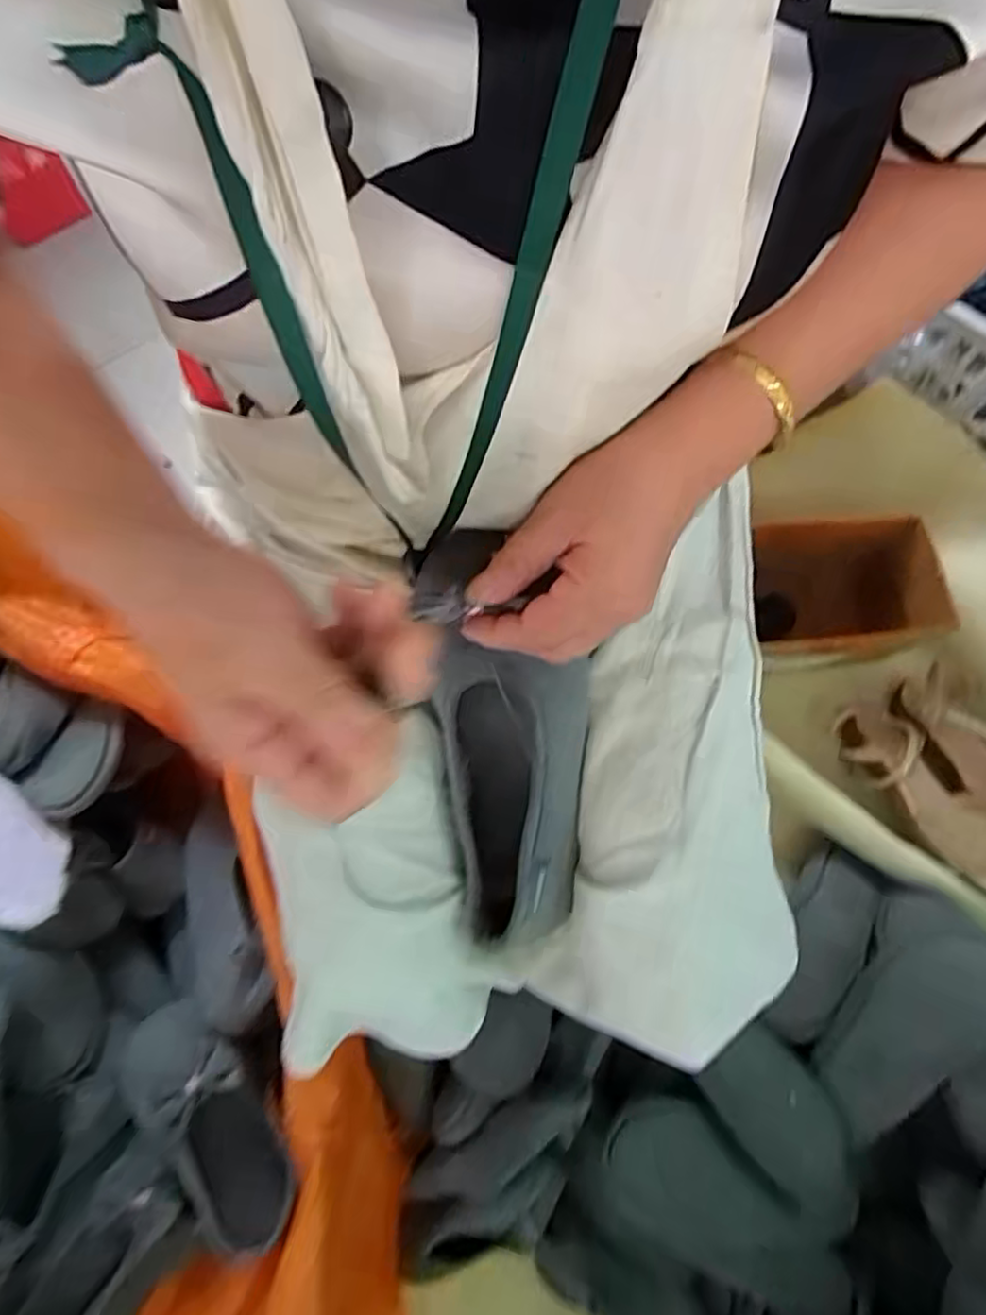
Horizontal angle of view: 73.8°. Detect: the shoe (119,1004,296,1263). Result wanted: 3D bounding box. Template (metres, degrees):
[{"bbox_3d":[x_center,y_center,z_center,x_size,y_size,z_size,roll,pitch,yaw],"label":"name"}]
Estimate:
[{"bbox_3d":[-0.255,0.408,0.583,0.092,0.052,0.196,-22,97,-5],"label":"shoe"}]

